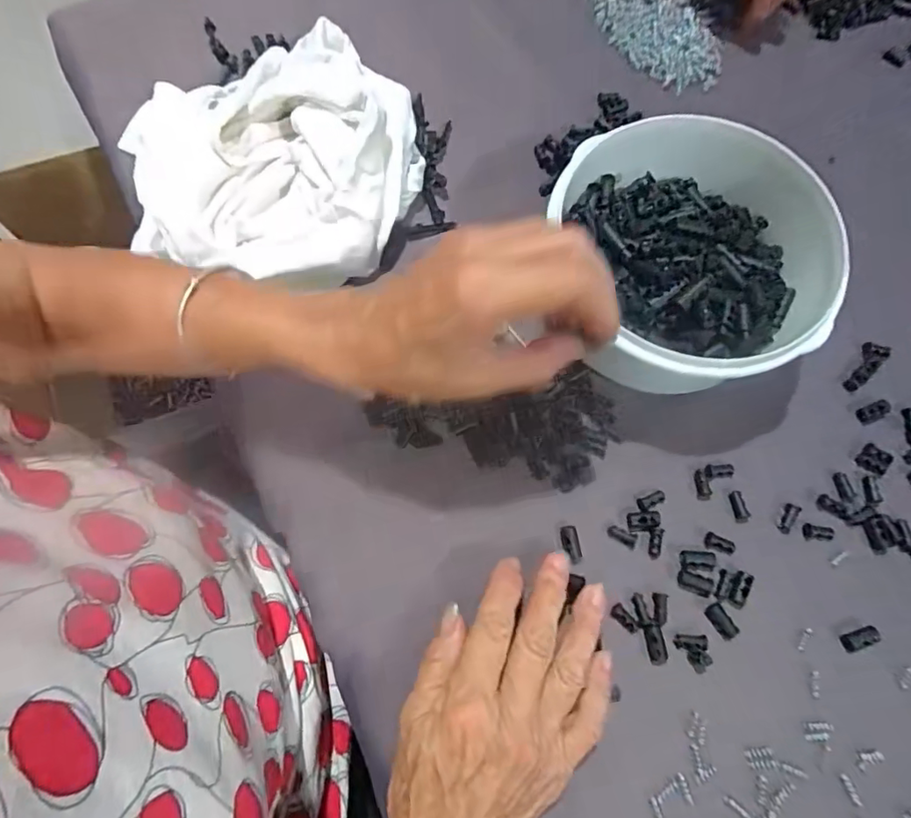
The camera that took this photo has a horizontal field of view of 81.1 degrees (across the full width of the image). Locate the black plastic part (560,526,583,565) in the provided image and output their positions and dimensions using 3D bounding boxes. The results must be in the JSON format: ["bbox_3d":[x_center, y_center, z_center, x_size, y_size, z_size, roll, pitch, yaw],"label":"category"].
[{"bbox_3d":[0.068,0.080,0.312,0.009,0.004,0.022,-11,73,-2],"label":"black plastic part"}]

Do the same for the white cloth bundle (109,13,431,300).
[{"bbox_3d":[-0.121,-0.165,0.353,0.185,0.047,0.188,0,73,1],"label":"white cloth bundle"}]

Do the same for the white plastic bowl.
[{"bbox_3d":[0.140,-0.087,0.327,0.142,0.074,0.159,-15,74,-3],"label":"white plastic bowl"}]

